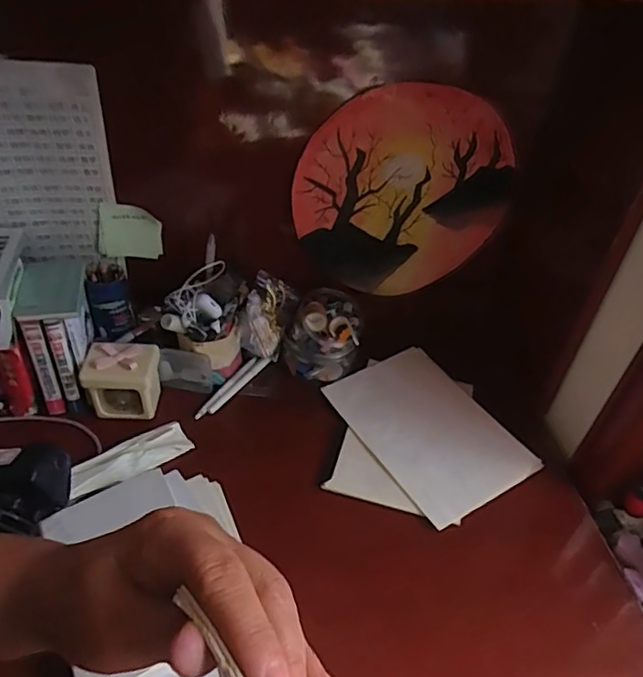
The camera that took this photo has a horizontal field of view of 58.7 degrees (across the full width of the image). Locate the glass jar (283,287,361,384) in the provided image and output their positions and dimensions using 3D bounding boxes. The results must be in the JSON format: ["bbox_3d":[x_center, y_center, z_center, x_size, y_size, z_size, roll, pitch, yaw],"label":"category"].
[{"bbox_3d":[0.003,-0.005,0.866,0.107,0.109,0.099,2,43,-2],"label":"glass jar"}]

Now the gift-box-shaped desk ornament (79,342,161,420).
[{"bbox_3d":[-0.269,0.059,0.789,0.093,0.093,0.066,3,43,0],"label":"gift-box-shaped desk ornament"}]

